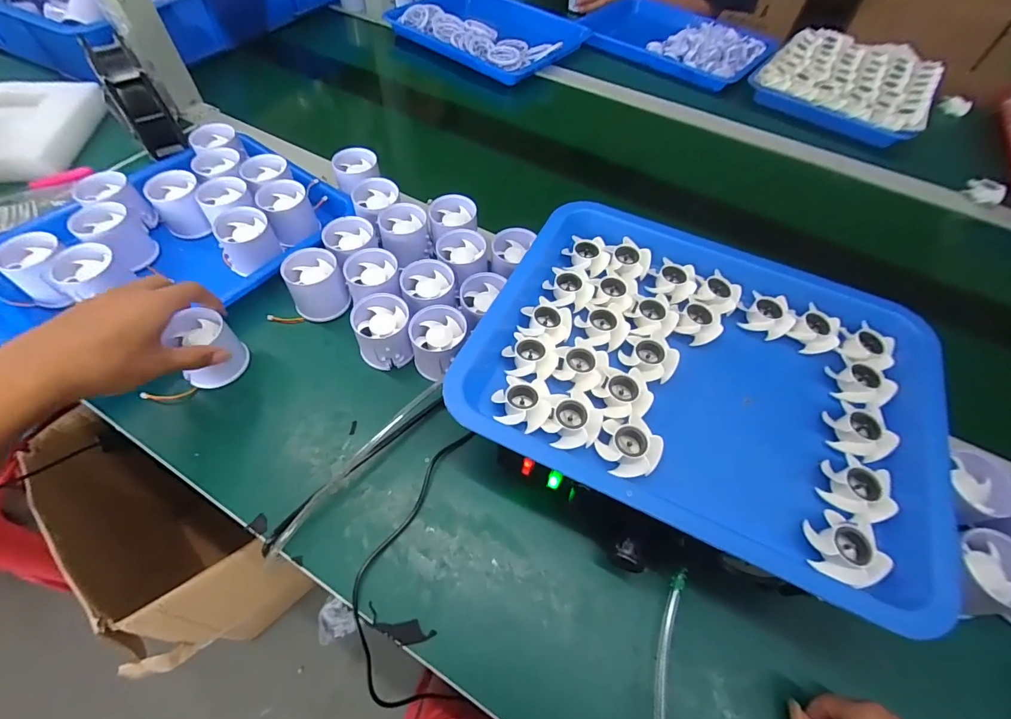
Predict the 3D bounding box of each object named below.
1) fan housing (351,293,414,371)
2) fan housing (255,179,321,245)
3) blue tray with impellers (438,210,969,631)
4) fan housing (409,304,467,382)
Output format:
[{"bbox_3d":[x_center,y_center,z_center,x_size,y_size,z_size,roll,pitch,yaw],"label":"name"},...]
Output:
[{"bbox_3d":[-0.114,-0.028,0.410,0.051,0.042,0.058,-14,58,-13],"label":"fan housing"},{"bbox_3d":[-0.245,-0.168,0.493,0.053,0.046,0.059,-23,61,-18],"label":"fan housing"},{"bbox_3d":[0.154,0.004,0.346,0.335,0.041,0.272,25,58,12],"label":"blue tray with impellers"},{"bbox_3d":[-0.063,-0.013,0.408,0.050,0.056,0.051,5,56,-1],"label":"fan housing"}]

